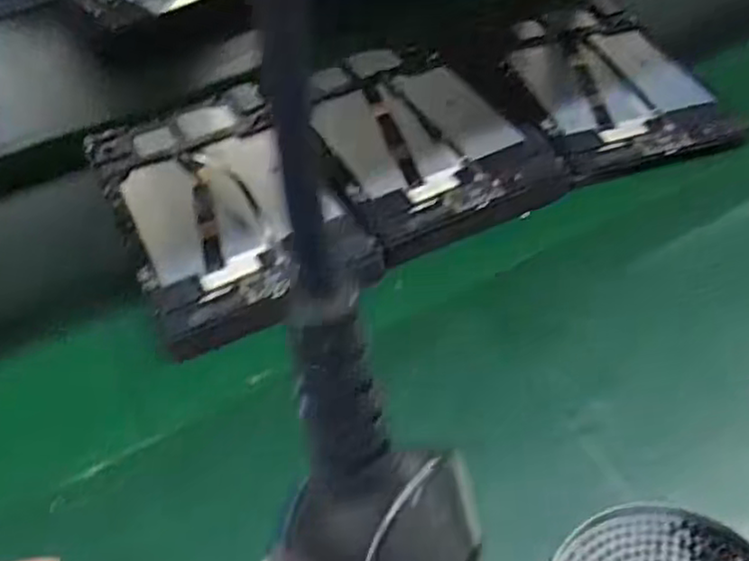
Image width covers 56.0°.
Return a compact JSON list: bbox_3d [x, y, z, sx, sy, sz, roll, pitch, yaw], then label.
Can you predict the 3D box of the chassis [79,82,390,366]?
[{"bbox_3d":[-0.104,-0.063,0.499,0.151,0.010,0.240,-23,53,-16],"label":"chassis"}]

